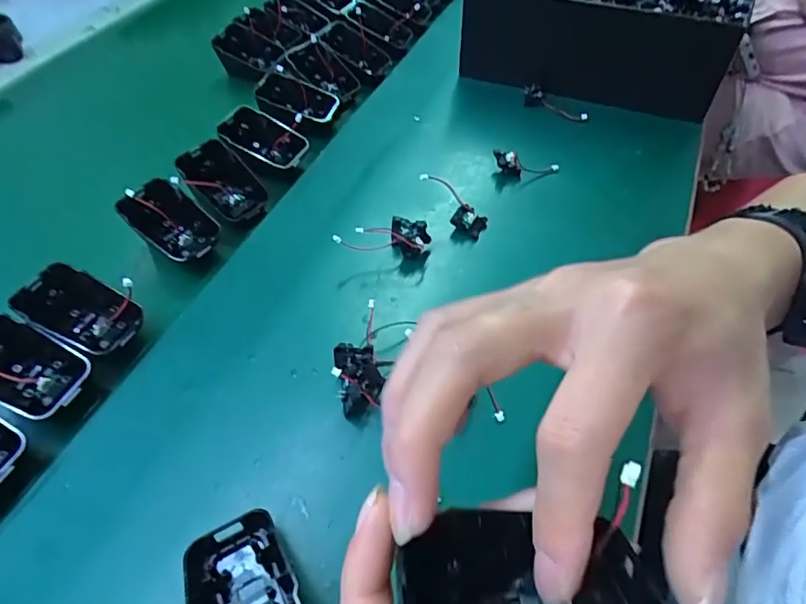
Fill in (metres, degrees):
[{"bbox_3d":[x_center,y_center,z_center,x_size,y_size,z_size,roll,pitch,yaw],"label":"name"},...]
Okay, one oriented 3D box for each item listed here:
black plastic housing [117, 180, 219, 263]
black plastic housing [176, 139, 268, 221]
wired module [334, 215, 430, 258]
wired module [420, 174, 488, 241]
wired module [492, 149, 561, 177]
[{"bbox_3d":[-0.171,-0.058,0.389,0.067,0.025,0.044,45,65,-9],"label":"black plastic housing"},{"bbox_3d":[-0.143,-0.093,0.418,0.044,0.025,0.070,-42,98,-23],"label":"black plastic housing"},{"bbox_3d":[-0.014,-0.046,0.375,0.065,0.033,0.022,2,52,6],"label":"wired module"},{"bbox_3d":[0.040,-0.074,0.390,0.024,0.011,0.060,-41,93,-26],"label":"wired module"},{"bbox_3d":[0.099,-0.108,0.428,0.052,0.021,0.016,6,52,10],"label":"wired module"}]

